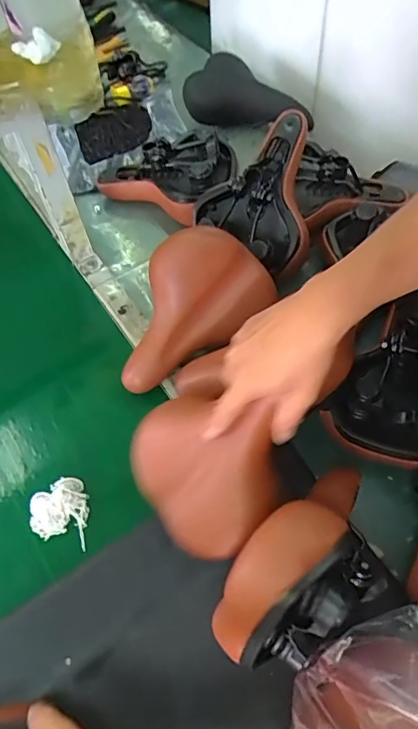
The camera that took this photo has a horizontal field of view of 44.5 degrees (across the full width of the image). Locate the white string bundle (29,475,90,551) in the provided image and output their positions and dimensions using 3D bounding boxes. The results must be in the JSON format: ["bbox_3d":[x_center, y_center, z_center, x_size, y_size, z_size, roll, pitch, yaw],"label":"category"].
[{"bbox_3d":[-0.196,0.192,0.673,0.069,0.027,0.082,-3,60,2],"label":"white string bundle"}]

